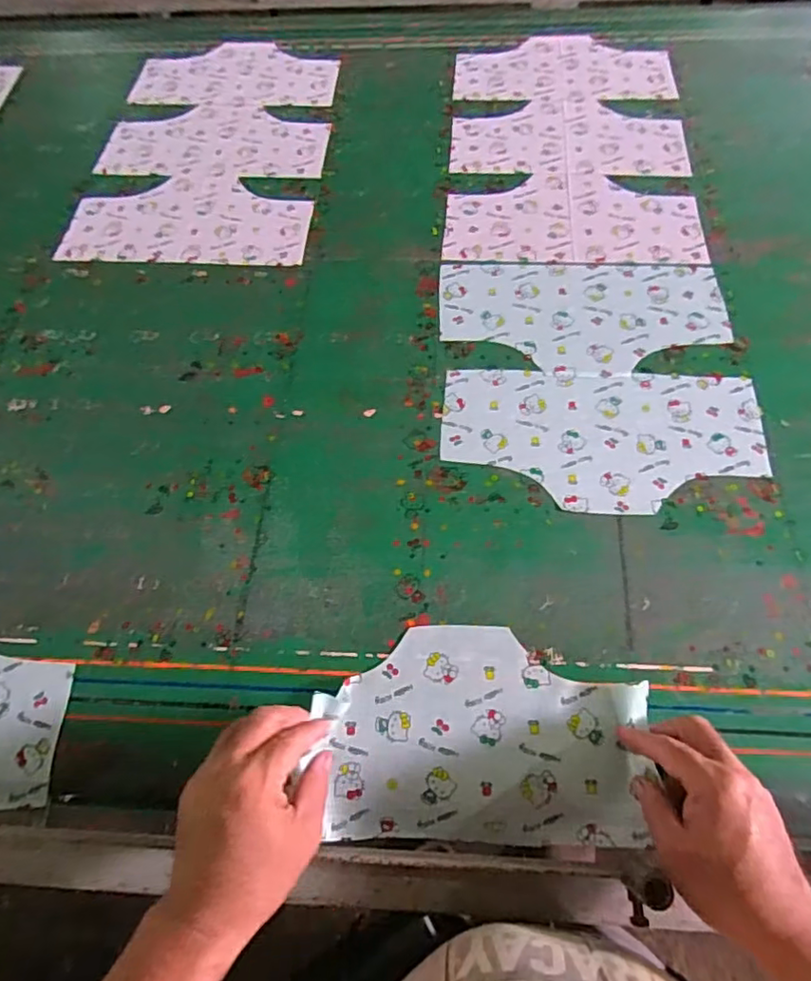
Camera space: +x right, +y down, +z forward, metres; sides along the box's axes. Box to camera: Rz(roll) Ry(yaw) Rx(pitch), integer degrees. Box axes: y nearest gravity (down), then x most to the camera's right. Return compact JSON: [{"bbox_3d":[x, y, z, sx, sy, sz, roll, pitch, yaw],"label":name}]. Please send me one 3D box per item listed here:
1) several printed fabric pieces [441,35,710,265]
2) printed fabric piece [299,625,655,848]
[{"bbox_3d":[0.229,-0.504,0.837,0.321,0.007,0.503,3,62,3],"label":"several printed fabric pieces"},{"bbox_3d":[0.062,0.200,0.493,0.266,0.036,0.164,0,61,2],"label":"printed fabric piece"}]

